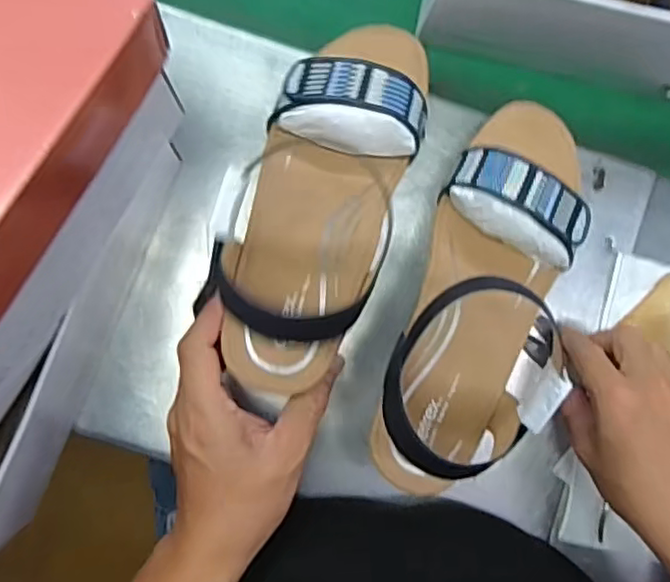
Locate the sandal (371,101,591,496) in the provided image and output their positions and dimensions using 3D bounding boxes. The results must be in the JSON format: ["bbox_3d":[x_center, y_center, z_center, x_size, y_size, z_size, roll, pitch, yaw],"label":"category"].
[{"bbox_3d":[0.097,0.001,0.375,0.092,0.084,0.240,21,76,-4],"label":"sandal"}]

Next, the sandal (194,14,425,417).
[{"bbox_3d":[-0.004,-0.064,0.361,0.086,0.069,0.238,20,64,-4],"label":"sandal"}]

